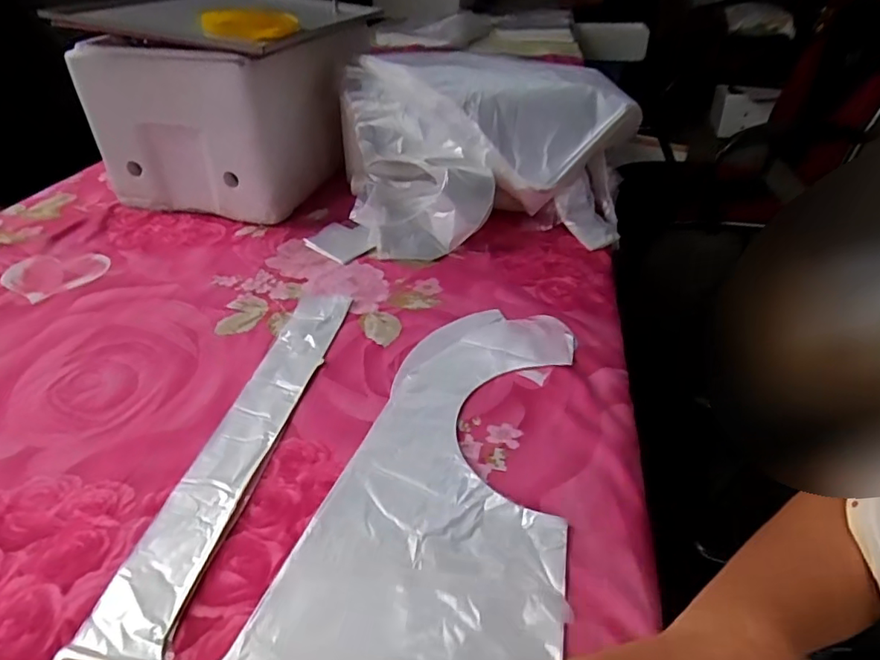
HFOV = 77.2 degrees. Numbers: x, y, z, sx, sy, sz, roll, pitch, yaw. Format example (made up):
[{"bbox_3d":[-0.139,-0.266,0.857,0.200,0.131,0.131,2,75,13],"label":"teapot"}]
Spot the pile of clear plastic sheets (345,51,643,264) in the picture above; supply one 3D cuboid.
[{"bbox_3d":[0.077,-0.292,0.894,0.440,0.214,0.334,-7,38,-11],"label":"pile of clear plastic sheets"}]

